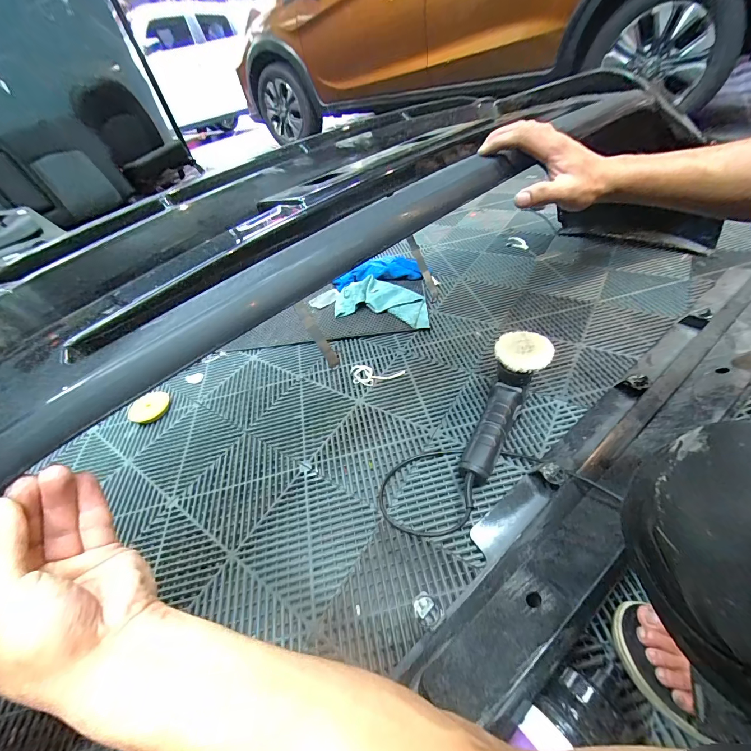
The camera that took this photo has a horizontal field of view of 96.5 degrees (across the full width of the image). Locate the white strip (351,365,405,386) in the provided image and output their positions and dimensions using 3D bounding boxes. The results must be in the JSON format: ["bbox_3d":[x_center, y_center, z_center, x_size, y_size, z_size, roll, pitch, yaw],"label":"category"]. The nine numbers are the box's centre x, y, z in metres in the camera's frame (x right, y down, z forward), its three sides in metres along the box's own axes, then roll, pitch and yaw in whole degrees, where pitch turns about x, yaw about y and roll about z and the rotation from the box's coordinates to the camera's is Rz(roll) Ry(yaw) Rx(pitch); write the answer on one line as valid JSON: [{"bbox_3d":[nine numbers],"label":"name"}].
[{"bbox_3d":[-0.001,0.001,0.846,0.135,0.008,0.061,7,48,20],"label":"white strip"}]

